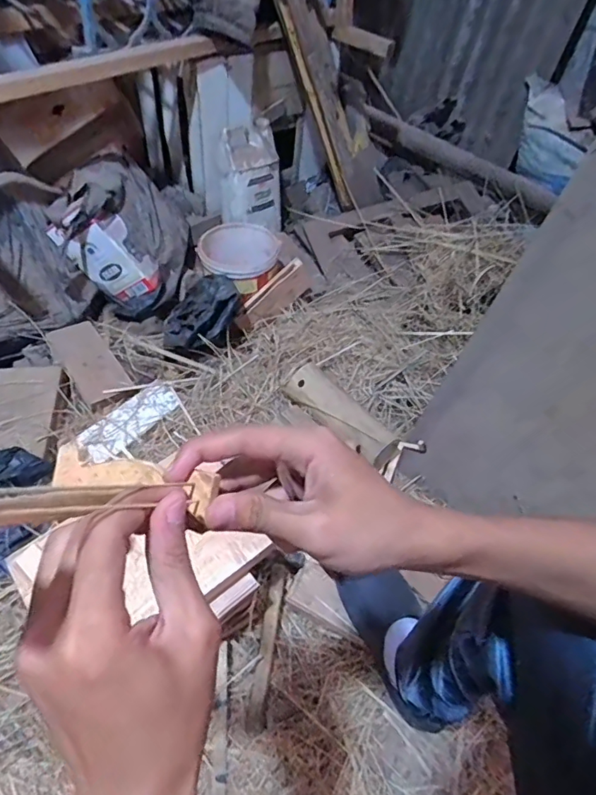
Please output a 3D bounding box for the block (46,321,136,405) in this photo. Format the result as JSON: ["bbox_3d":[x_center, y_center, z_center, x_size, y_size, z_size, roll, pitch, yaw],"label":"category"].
[{"bbox_3d":[-0.446,-0.077,1.054,0.097,0.019,0.203,-33,71,-20],"label":"block"}]

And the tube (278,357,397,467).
[{"bbox_3d":[0.081,0.028,0.937,0.244,0.061,0.089,38,57,23],"label":"tube"}]

